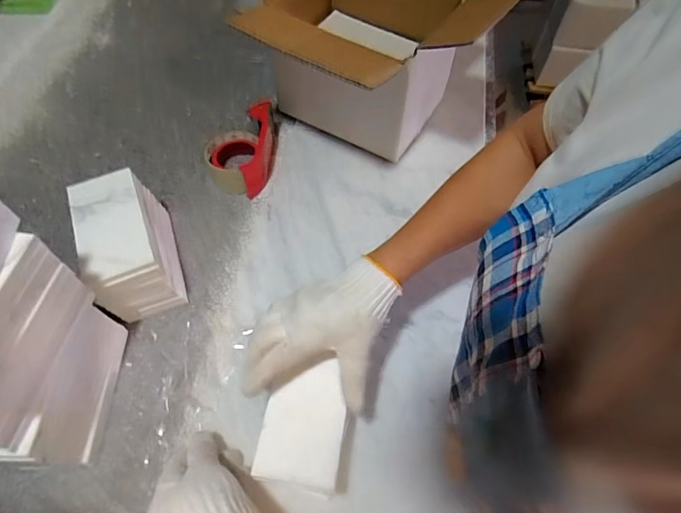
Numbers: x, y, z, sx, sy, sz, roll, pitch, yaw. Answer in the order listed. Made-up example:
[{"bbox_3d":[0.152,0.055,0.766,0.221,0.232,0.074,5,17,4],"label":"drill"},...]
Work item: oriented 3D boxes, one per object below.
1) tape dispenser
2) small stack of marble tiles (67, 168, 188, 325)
[{"bbox_3d":[-0.147,-0.159,0.641,0.094,0.056,0.145,-4,57,0],"label":"tape dispenser"},{"bbox_3d":[-0.254,-0.012,0.528,0.086,0.102,0.150,-21,58,-10],"label":"small stack of marble tiles"}]

